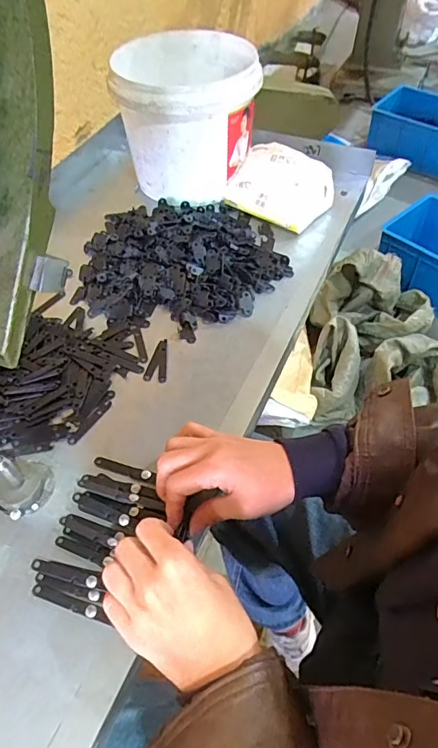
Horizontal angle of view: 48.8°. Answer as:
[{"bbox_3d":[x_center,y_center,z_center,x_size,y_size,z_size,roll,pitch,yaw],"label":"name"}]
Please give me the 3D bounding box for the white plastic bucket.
[{"bbox_3d":[-0.041,-0.345,0.646,0.168,0.137,0.192,-4,52,-1],"label":"white plastic bucket"}]

